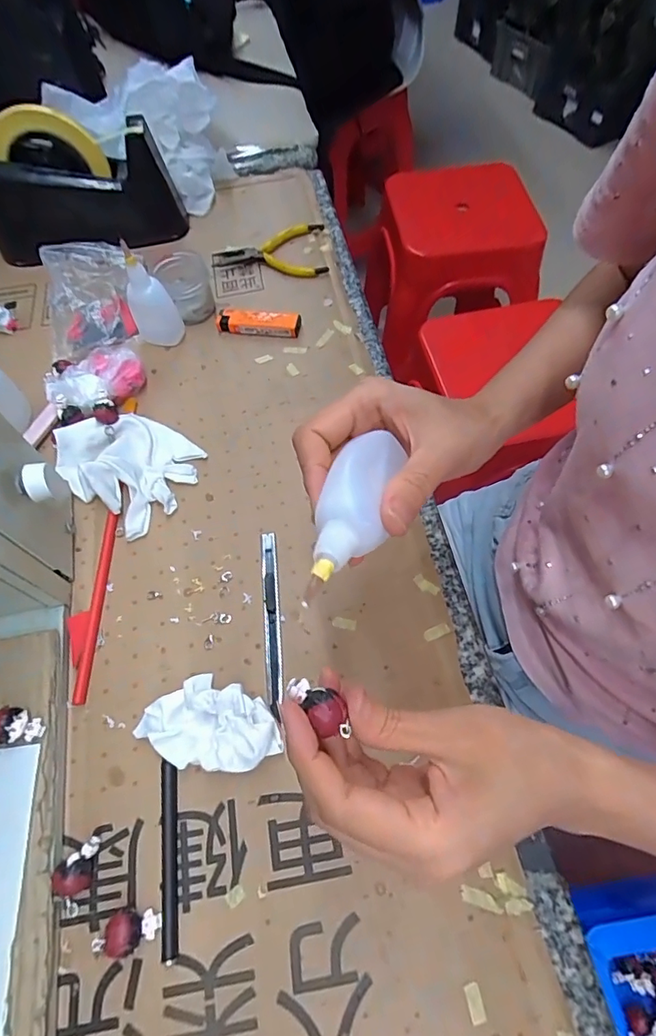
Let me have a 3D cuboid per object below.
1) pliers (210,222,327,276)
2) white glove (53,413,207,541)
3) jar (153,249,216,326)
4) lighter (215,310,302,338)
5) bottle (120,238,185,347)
[{"bbox_3d":[-0.063,-0.284,0.534,0.119,0.007,0.080,-2,62,-3],"label":"pliers"},{"bbox_3d":[-0.166,-0.052,0.409,0.117,0.020,0.089,37,67,16],"label":"white glove"},{"bbox_3d":[-0.142,-0.229,0.499,0.049,0.039,0.056,-15,63,-5],"label":"jar"},{"bbox_3d":[-0.067,-0.188,0.481,0.081,0.014,0.023,9,62,3],"label":"lighter"},{"bbox_3d":[-0.162,-0.199,0.454,0.041,0.080,0.035,-24,64,-9],"label":"bottle"}]

